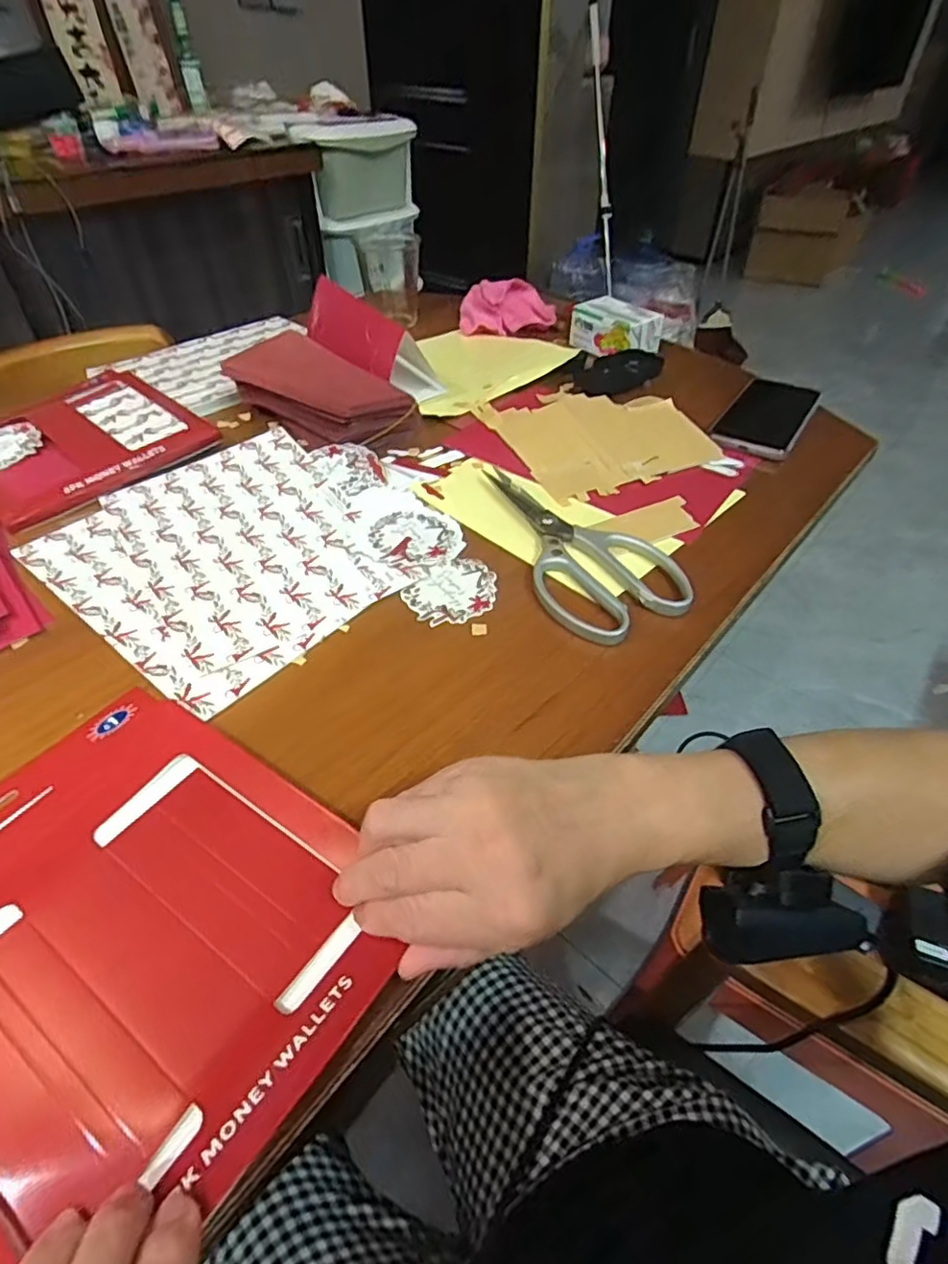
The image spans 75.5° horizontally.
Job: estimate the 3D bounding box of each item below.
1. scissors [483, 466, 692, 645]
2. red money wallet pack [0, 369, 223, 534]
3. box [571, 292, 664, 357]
[{"bbox_3d":[0.074,-0.074,0.495,0.106,0.015,0.213,-21,49,-20],"label":"scissors"},{"bbox_3d":[-0.378,-0.185,0.585,0.186,0.025,0.193,34,53,28],"label":"red money wallet pack"},{"bbox_3d":[0.175,-0.382,0.768,0.065,0.048,0.106,-29,52,-26],"label":"box"}]

